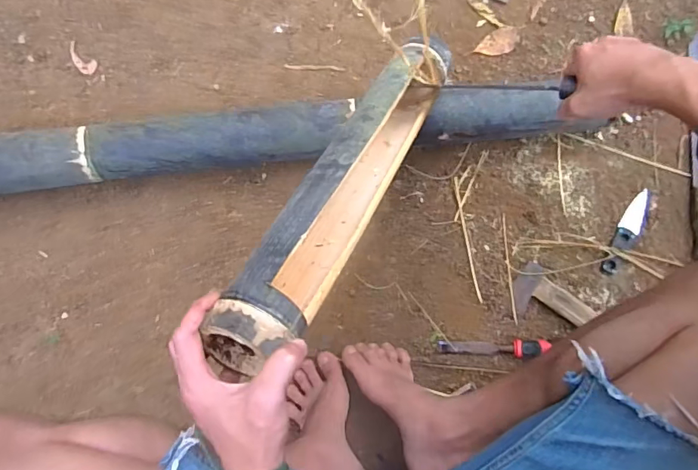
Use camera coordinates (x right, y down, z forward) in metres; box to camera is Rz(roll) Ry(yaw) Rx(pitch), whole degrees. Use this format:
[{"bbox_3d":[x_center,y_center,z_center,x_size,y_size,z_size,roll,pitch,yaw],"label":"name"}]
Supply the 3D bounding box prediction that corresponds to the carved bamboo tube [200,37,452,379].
[{"bbox_3d":[0.009,-0.067,0.521,0.076,0.085,0.467,34,53,-3],"label":"carved bamboo tube"}]

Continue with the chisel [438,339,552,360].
[{"bbox_3d":[0.222,0.175,0.725,0.183,0.031,0.028,0,88,-5],"label":"chisel"}]

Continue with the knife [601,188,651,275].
[{"bbox_3d":[0.445,-0.004,0.754,0.030,0.012,0.151,30,85,-3],"label":"knife"}]

